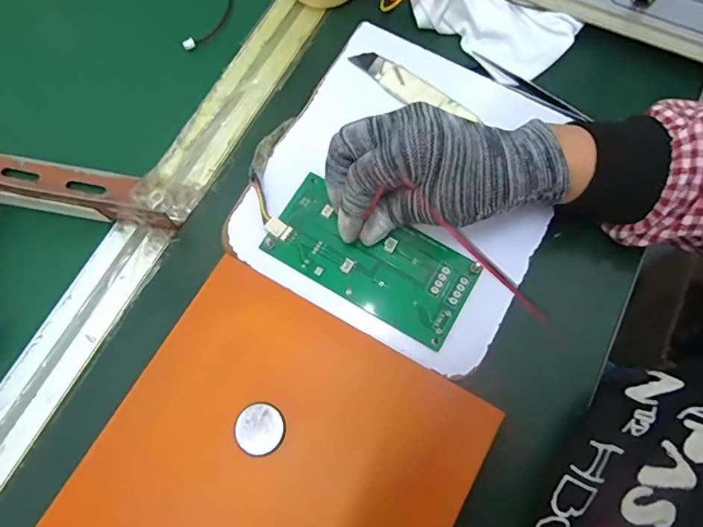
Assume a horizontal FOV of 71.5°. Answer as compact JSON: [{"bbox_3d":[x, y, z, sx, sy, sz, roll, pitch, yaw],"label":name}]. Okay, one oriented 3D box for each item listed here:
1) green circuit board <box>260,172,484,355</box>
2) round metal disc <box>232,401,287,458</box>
[{"bbox_3d":[0.012,-0.003,0.322,0.134,0.007,0.065,26,75,7],"label":"green circuit board"},{"bbox_3d":[-0.054,0.097,0.286,0.029,0.004,0.029,2,67,-4],"label":"round metal disc"}]

